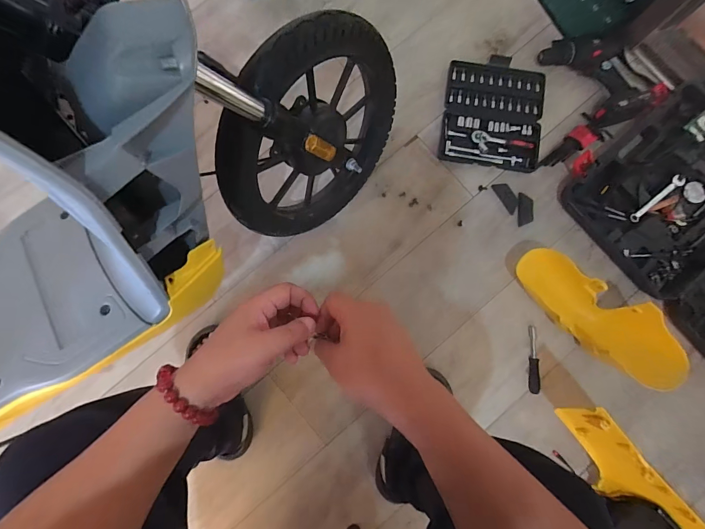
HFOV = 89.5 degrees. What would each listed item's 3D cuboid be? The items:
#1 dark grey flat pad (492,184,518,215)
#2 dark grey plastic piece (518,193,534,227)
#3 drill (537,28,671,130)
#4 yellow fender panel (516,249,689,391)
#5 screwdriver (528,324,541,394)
[{"bbox_3d":[0.363,-0.158,0.835,0.036,0.004,0.078,-32,84,0],"label":"dark grey flat pad"},{"bbox_3d":[0.399,-0.126,0.819,0.034,0.004,0.074,1,84,8],"label":"dark grey plastic piece"},{"bbox_3d":[0.575,-0.440,0.829,0.168,0.068,0.260,-30,75,-4],"label":"drill"},{"bbox_3d":[0.516,0.111,0.759,0.375,0.164,0.109,37,86,1],"label":"yellow fender panel"},{"bbox_3d":[0.405,0.212,0.796,0.021,0.019,0.147,2,86,-2],"label":"screwdriver"}]

